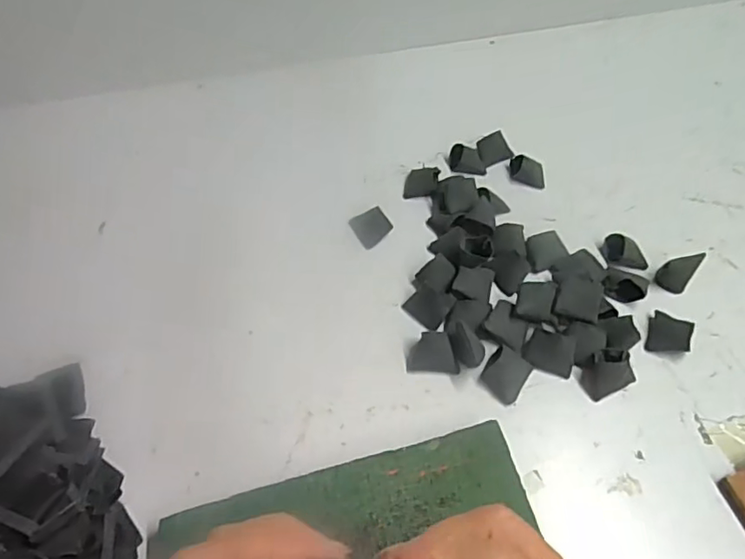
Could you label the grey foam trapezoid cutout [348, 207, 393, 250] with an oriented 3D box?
[{"bbox_3d":[-0.001,-0.057,0.606,0.036,0.017,0.041,-26,54,-19],"label":"grey foam trapezoid cutout"}]

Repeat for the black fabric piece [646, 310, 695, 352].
[{"bbox_3d":[0.274,0.051,0.515,0.037,0.011,0.038,16,53,14],"label":"black fabric piece"}]

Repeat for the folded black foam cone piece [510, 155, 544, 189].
[{"bbox_3d":[0.181,-0.127,0.654,0.040,0.026,0.025,8,51,8],"label":"folded black foam cone piece"}]

